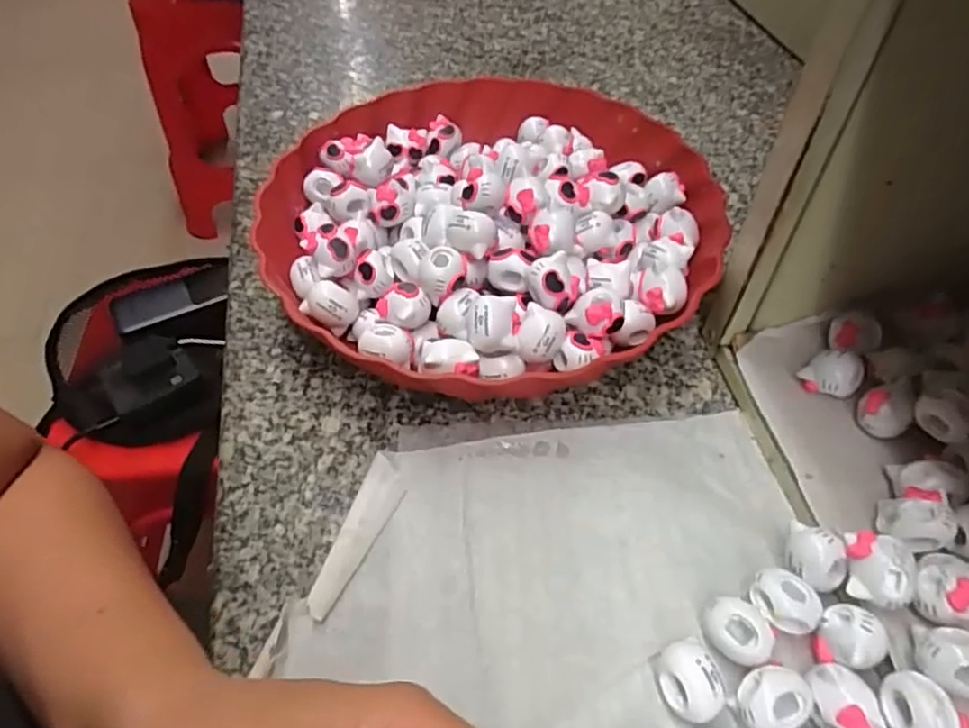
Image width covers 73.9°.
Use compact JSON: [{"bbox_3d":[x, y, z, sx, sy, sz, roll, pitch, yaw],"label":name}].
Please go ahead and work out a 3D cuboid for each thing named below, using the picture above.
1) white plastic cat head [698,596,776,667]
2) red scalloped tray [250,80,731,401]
[{"bbox_3d":[0.092,0.099,0.236,0.018,0.019,0.024,-24,54,-16],"label":"white plastic cat head"},{"bbox_3d":[0.004,-0.081,0.358,0.240,0.062,0.241,-36,58,-24],"label":"red scalloped tray"}]

